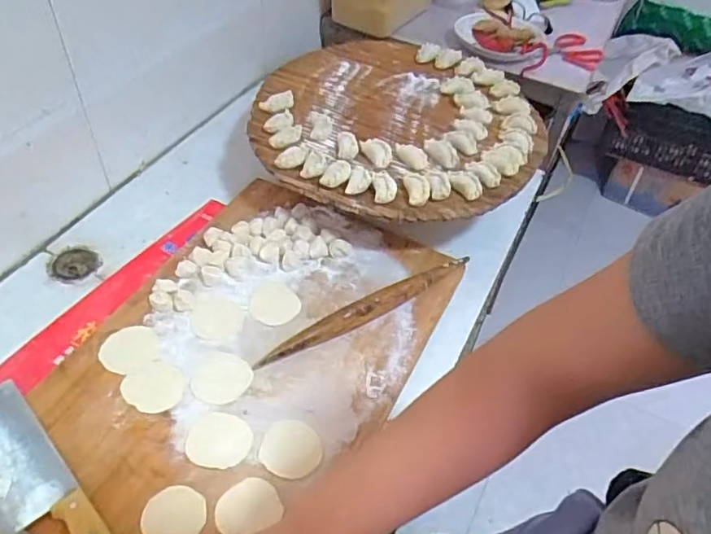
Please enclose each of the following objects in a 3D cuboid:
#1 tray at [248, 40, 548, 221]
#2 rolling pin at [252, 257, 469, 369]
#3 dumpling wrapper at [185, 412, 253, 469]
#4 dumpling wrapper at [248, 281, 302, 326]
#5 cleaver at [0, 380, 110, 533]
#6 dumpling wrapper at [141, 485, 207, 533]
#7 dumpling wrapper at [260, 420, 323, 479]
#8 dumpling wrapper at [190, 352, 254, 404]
[{"bbox_3d":[0.064,-0.249,0.922,0.461,0.042,0.448,2,48,-3],"label":"tray"},{"bbox_3d":[0.023,0.053,0.757,0.332,0.030,0.023,-24,54,-24],"label":"rolling pin"},{"bbox_3d":[-0.152,0.190,0.633,0.070,0.004,0.062,4,48,-1],"label":"dumpling wrapper"},{"bbox_3d":[-0.113,0.047,0.770,0.064,0.010,0.071,-26,55,-25],"label":"dumpling wrapper"},{"bbox_3d":[-0.340,0.224,0.580,0.086,0.020,0.261,-34,59,-30],"label":"cleaver"},{"bbox_3d":[-0.183,0.252,0.577,0.060,0.004,0.059,9,47,-7],"label":"dumpling wrapper"},{"bbox_3d":[-0.071,0.202,0.632,0.063,0.004,0.063,2,50,-3],"label":"dumpling wrapper"},{"bbox_3d":[-0.161,0.133,0.687,0.068,0.004,0.066,2,49,-3],"label":"dumpling wrapper"}]

